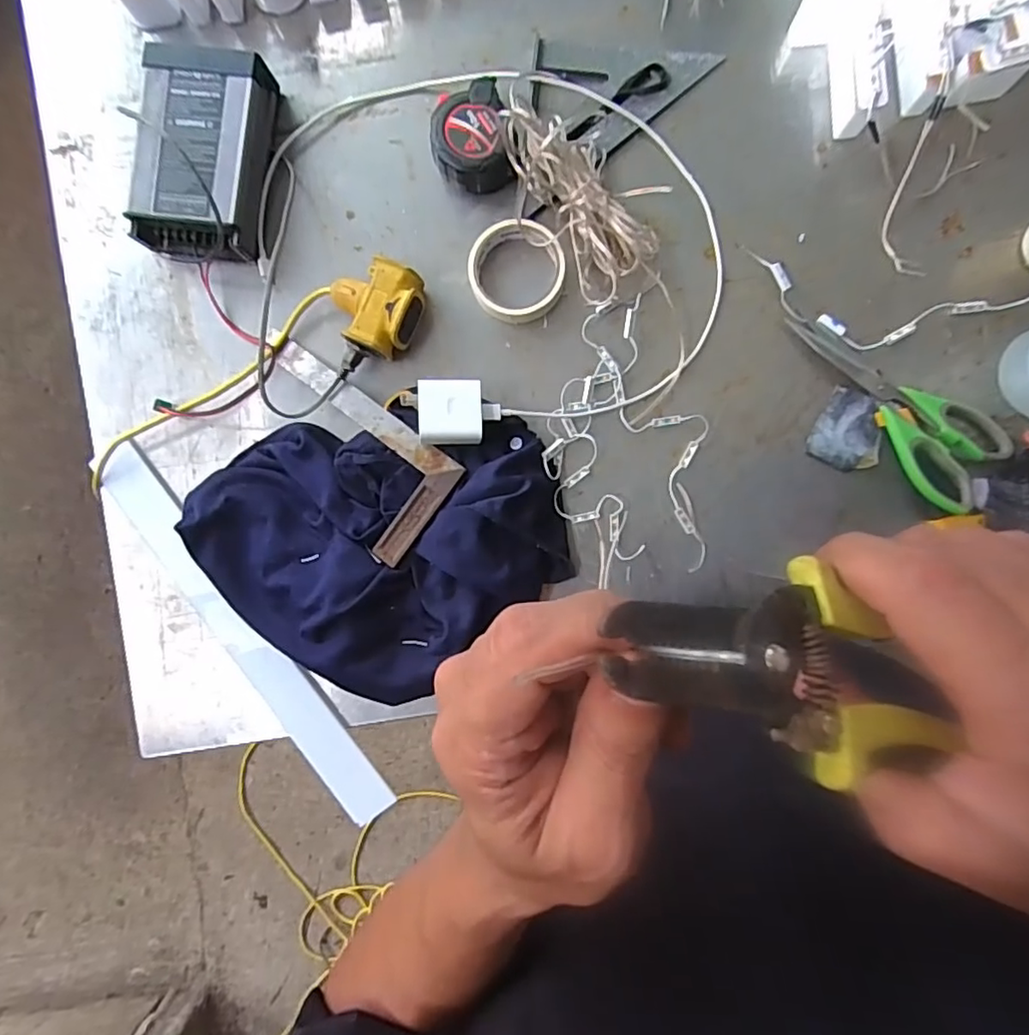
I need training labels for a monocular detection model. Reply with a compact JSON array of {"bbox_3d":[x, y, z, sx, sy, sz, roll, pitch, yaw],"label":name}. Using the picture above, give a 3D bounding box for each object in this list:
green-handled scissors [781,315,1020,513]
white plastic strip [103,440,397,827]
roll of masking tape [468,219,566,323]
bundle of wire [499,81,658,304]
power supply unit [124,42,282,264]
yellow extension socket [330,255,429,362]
[{"bbox_3d":[0.337,-0.108,0.529,0.089,0.028,0.210,-41,76,3],"label":"green-handled scissors"},{"bbox_3d":[-0.272,0.121,0.607,0.052,0.013,0.441,-37,89,4],"label":"white plastic strip"},{"bbox_3d":[0.002,-0.228,0.554,0.087,0.021,0.084,0,91,4],"label":"roll of masking tape"},{"bbox_3d":[0.057,-0.296,0.540,0.077,0.031,0.189,-27,89,4],"label":"bundle of wire"},{"bbox_3d":[-0.294,-0.342,0.565,0.117,0.053,0.181,7,92,4],"label":"power supply unit"},{"bbox_3d":[-0.130,-0.198,0.558,0.081,0.047,0.081,29,93,3],"label":"yellow extension socket"}]

